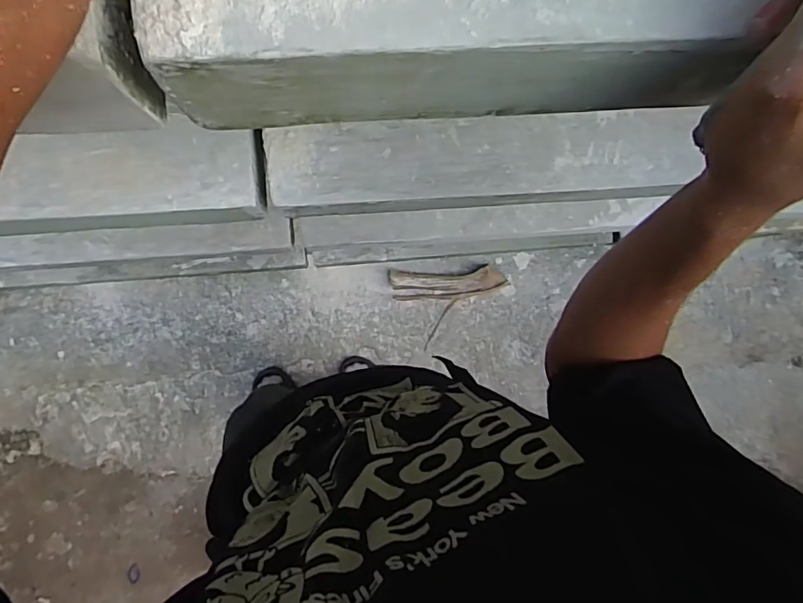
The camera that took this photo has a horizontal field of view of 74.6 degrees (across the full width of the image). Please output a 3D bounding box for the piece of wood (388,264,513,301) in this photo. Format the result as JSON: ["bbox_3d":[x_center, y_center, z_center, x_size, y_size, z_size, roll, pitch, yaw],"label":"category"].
[{"bbox_3d":[0.140,-0.053,1.525,0.337,0.035,0.085,-4,89,-6],"label":"piece of wood"}]

